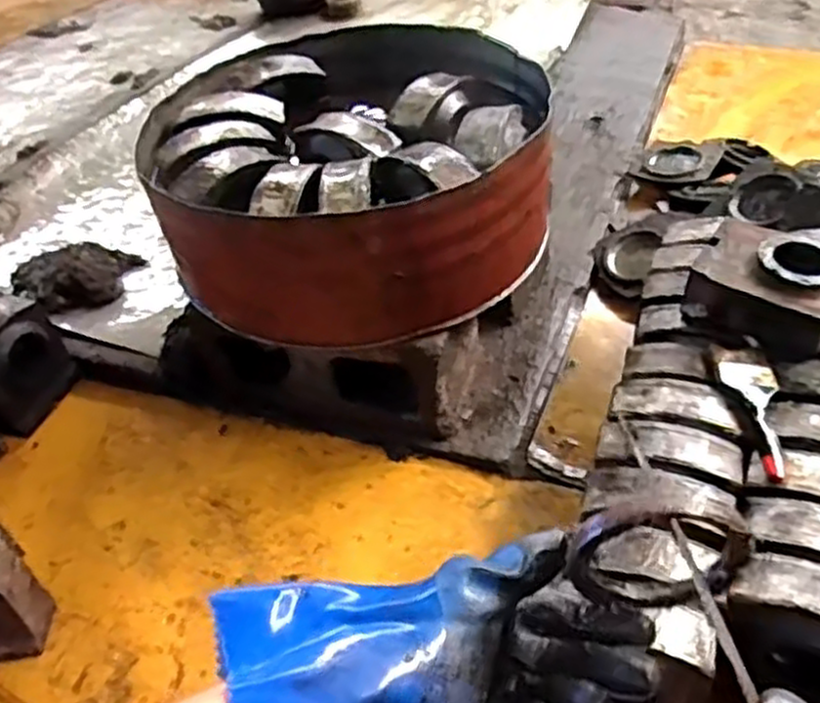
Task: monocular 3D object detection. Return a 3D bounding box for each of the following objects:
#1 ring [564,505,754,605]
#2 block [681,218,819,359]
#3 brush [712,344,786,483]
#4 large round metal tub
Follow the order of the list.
[{"bbox_3d":[0.123,0.103,0.388,0.085,0.083,0.013,-3,43,5],"label":"ring"},{"bbox_3d":[0.466,-0.080,0.997,0.184,0.097,0.137,21,49,28],"label":"block"},{"bbox_3d":[0.405,0.062,0.909,0.066,0.034,0.195,-2,43,6],"label":"brush"},{"bbox_3d":[-0.083,-0.248,1.112,0.535,0.222,0.497,-4,42,4],"label":"large round metal tub"}]

